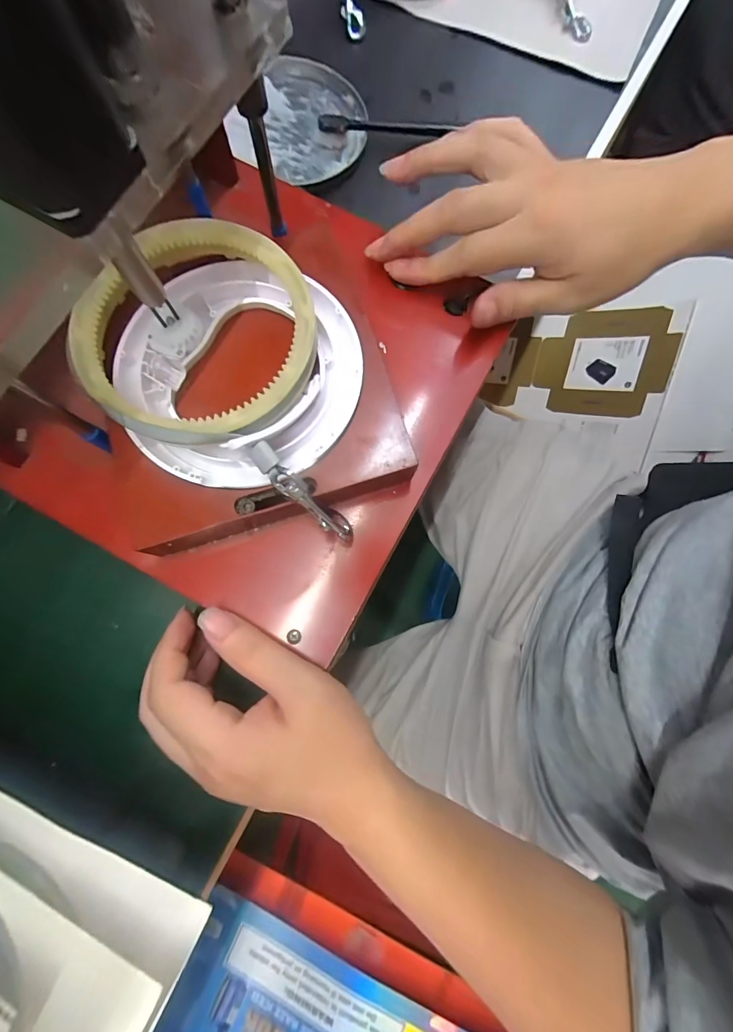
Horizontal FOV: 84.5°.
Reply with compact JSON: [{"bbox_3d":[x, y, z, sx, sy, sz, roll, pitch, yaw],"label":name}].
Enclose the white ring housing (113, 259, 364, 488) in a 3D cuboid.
[{"bbox_3d":[-0.069,-0.085,0.220,0.129,0.028,0.127,0,79,-1],"label":"white ring housing"}]

